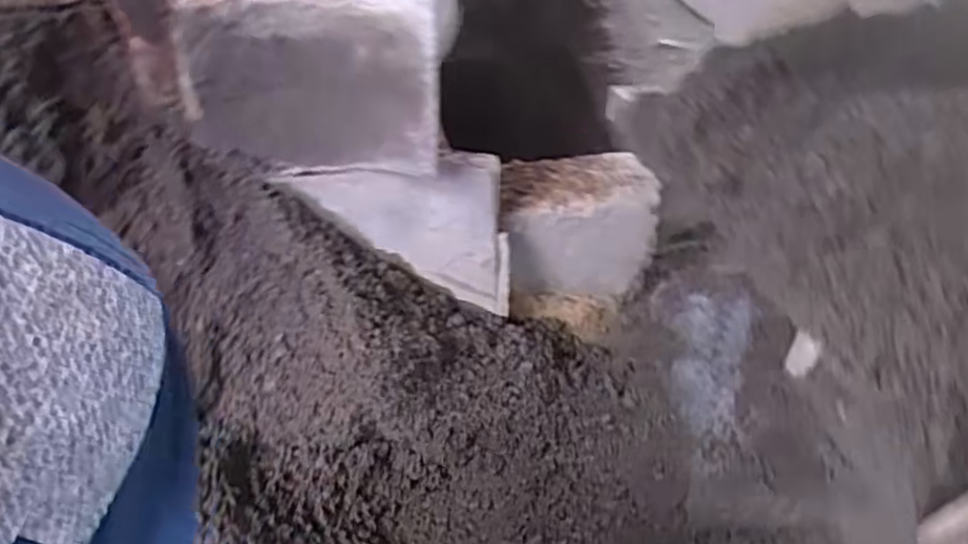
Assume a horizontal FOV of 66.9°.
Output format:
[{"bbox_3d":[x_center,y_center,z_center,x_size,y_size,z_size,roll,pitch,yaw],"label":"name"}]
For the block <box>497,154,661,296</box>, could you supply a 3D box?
[{"bbox_3d":[0.179,-0.092,1.465,0.313,0.208,0.169,-3,42,-6],"label":"block"}]

